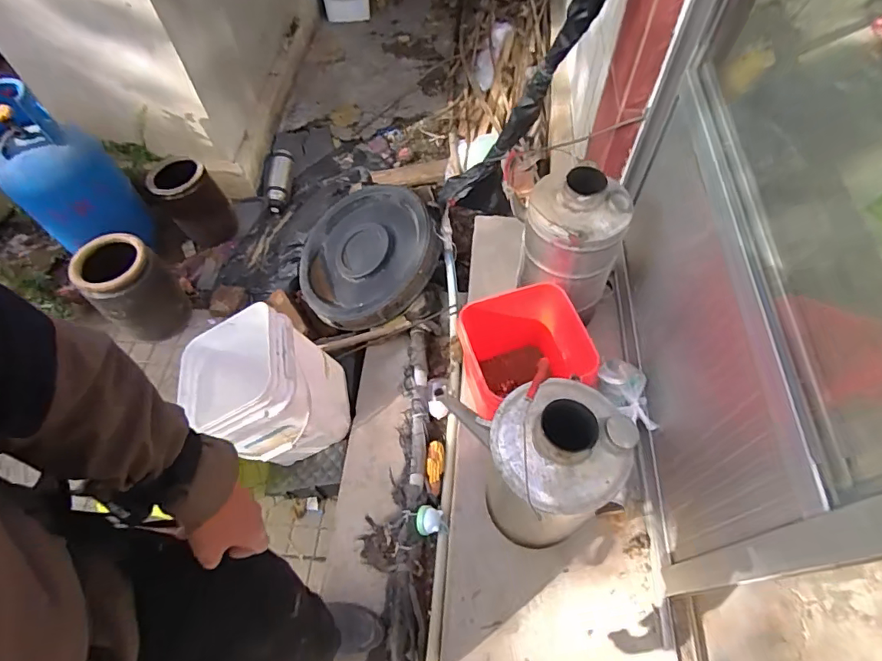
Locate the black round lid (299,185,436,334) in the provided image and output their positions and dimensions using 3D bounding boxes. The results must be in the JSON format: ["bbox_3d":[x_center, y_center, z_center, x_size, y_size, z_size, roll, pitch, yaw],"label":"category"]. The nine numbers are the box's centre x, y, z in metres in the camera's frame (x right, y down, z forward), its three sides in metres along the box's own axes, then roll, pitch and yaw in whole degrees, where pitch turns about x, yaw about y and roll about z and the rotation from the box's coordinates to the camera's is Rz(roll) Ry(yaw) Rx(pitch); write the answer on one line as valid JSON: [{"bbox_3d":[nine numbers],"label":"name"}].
[{"bbox_3d":[-0.251,-0.243,1.632,0.492,0.081,0.492,-9,69,25],"label":"black round lid"}]

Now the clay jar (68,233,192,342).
[{"bbox_3d":[-1.028,-0.141,1.652,0.226,0.331,0.230,-1,59,2],"label":"clay jar"}]

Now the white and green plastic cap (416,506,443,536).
[{"bbox_3d":[-0.032,0.464,1.201,0.059,0.039,0.067,7,59,7],"label":"white and green plastic cap"}]

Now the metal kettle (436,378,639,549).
[{"bbox_3d":[0.183,0.240,0.908,0.215,0.399,0.240,-26,61,-13],"label":"metal kettle"}]

